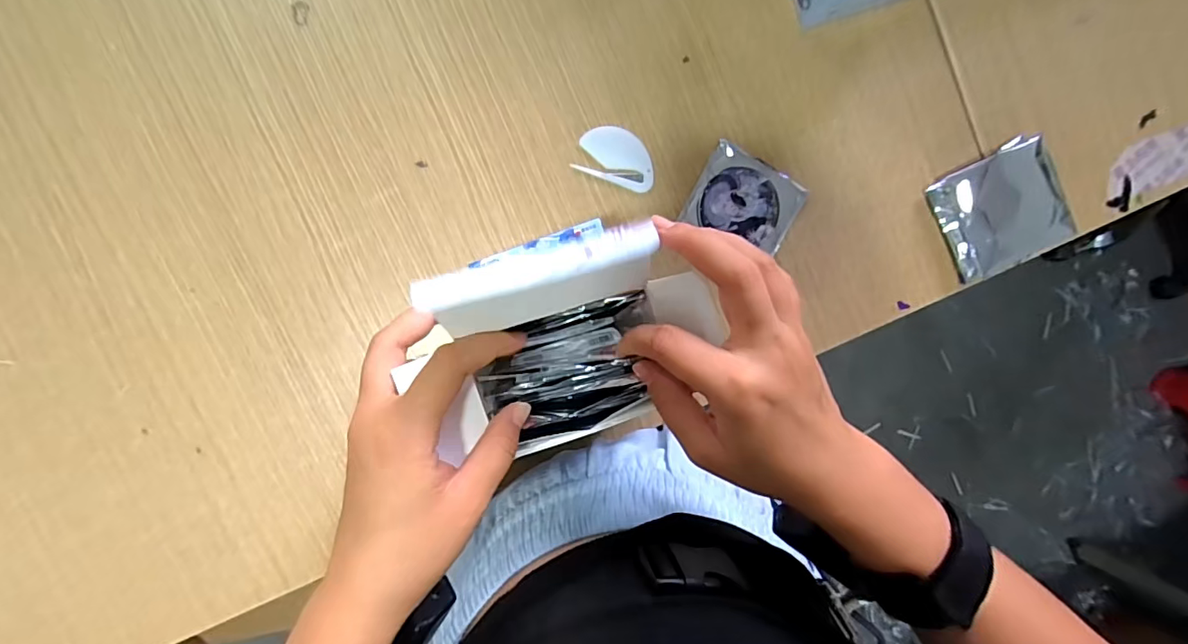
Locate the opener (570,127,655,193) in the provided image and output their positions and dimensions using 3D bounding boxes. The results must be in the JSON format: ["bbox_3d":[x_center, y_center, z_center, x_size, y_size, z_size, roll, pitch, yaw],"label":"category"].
[{"bbox_3d":[0.022,-0.146,0.444,0.070,0.004,0.047,19,91,-5],"label":"opener"}]

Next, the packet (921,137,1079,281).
[{"bbox_3d":[0.370,-0.097,0.458,0.100,0.036,0.103,-29,94,-3],"label":"packet"}]

